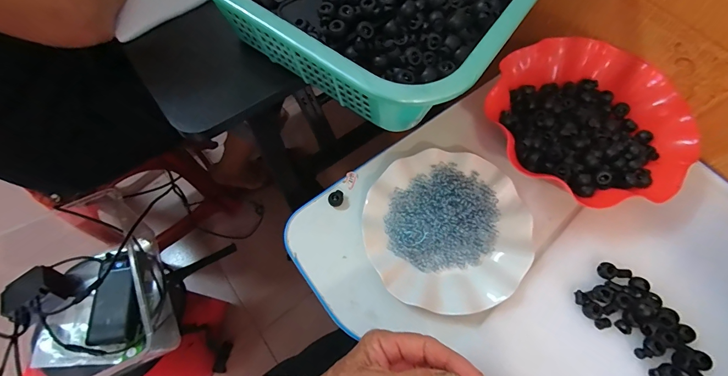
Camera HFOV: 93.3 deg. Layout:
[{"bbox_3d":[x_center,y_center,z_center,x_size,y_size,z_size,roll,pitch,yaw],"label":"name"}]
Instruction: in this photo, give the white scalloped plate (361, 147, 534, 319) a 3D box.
[{"bbox_3d":[0.091,0.045,0.387,0.176,0.027,0.179,0,66,-1],"label":"white scalloped plate"}]

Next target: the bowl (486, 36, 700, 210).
[{"bbox_3d":[0.261,-0.080,0.413,0.216,0.044,0.207,0,66,-1],"label":"bowl"}]

